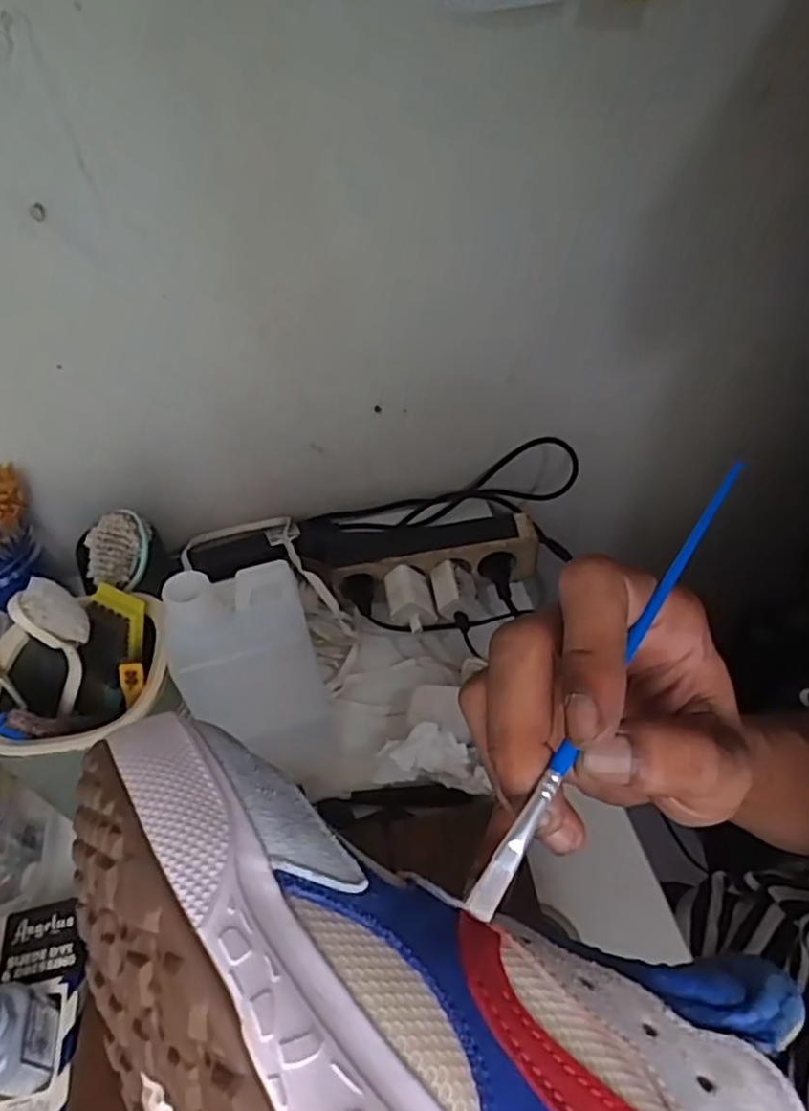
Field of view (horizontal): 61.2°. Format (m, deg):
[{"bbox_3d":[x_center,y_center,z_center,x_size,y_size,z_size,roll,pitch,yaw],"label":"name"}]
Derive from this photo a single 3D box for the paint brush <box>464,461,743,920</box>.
[{"bbox_3d":[0.065,0.030,0.202,0.007,0.004,0.165,27,66,27],"label":"paint brush"}]

